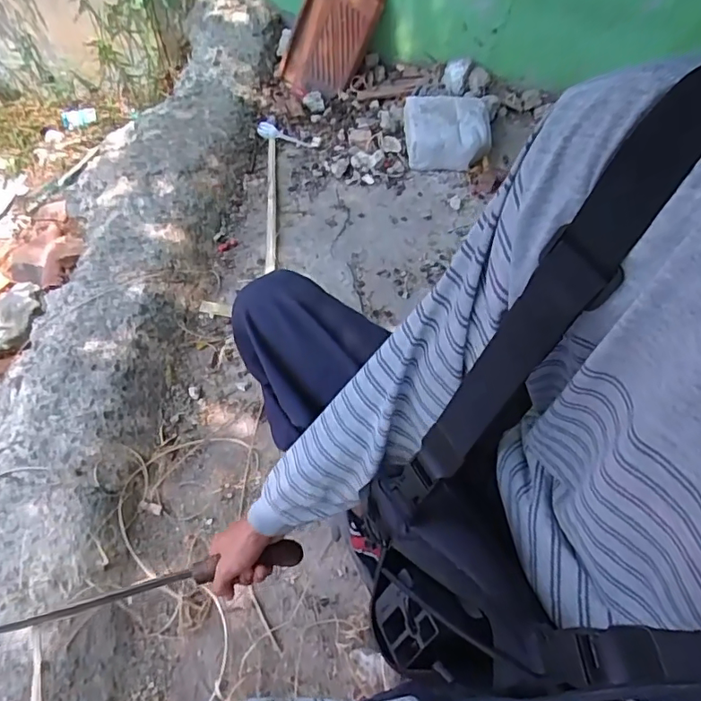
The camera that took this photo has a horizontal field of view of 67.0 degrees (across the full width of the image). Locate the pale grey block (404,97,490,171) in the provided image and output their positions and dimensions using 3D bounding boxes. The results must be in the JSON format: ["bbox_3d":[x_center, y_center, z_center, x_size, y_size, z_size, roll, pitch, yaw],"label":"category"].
[{"bbox_3d":[0.269,-0.596,1.444,0.226,0.093,0.201,0,57,-8],"label":"pale grey block"}]

